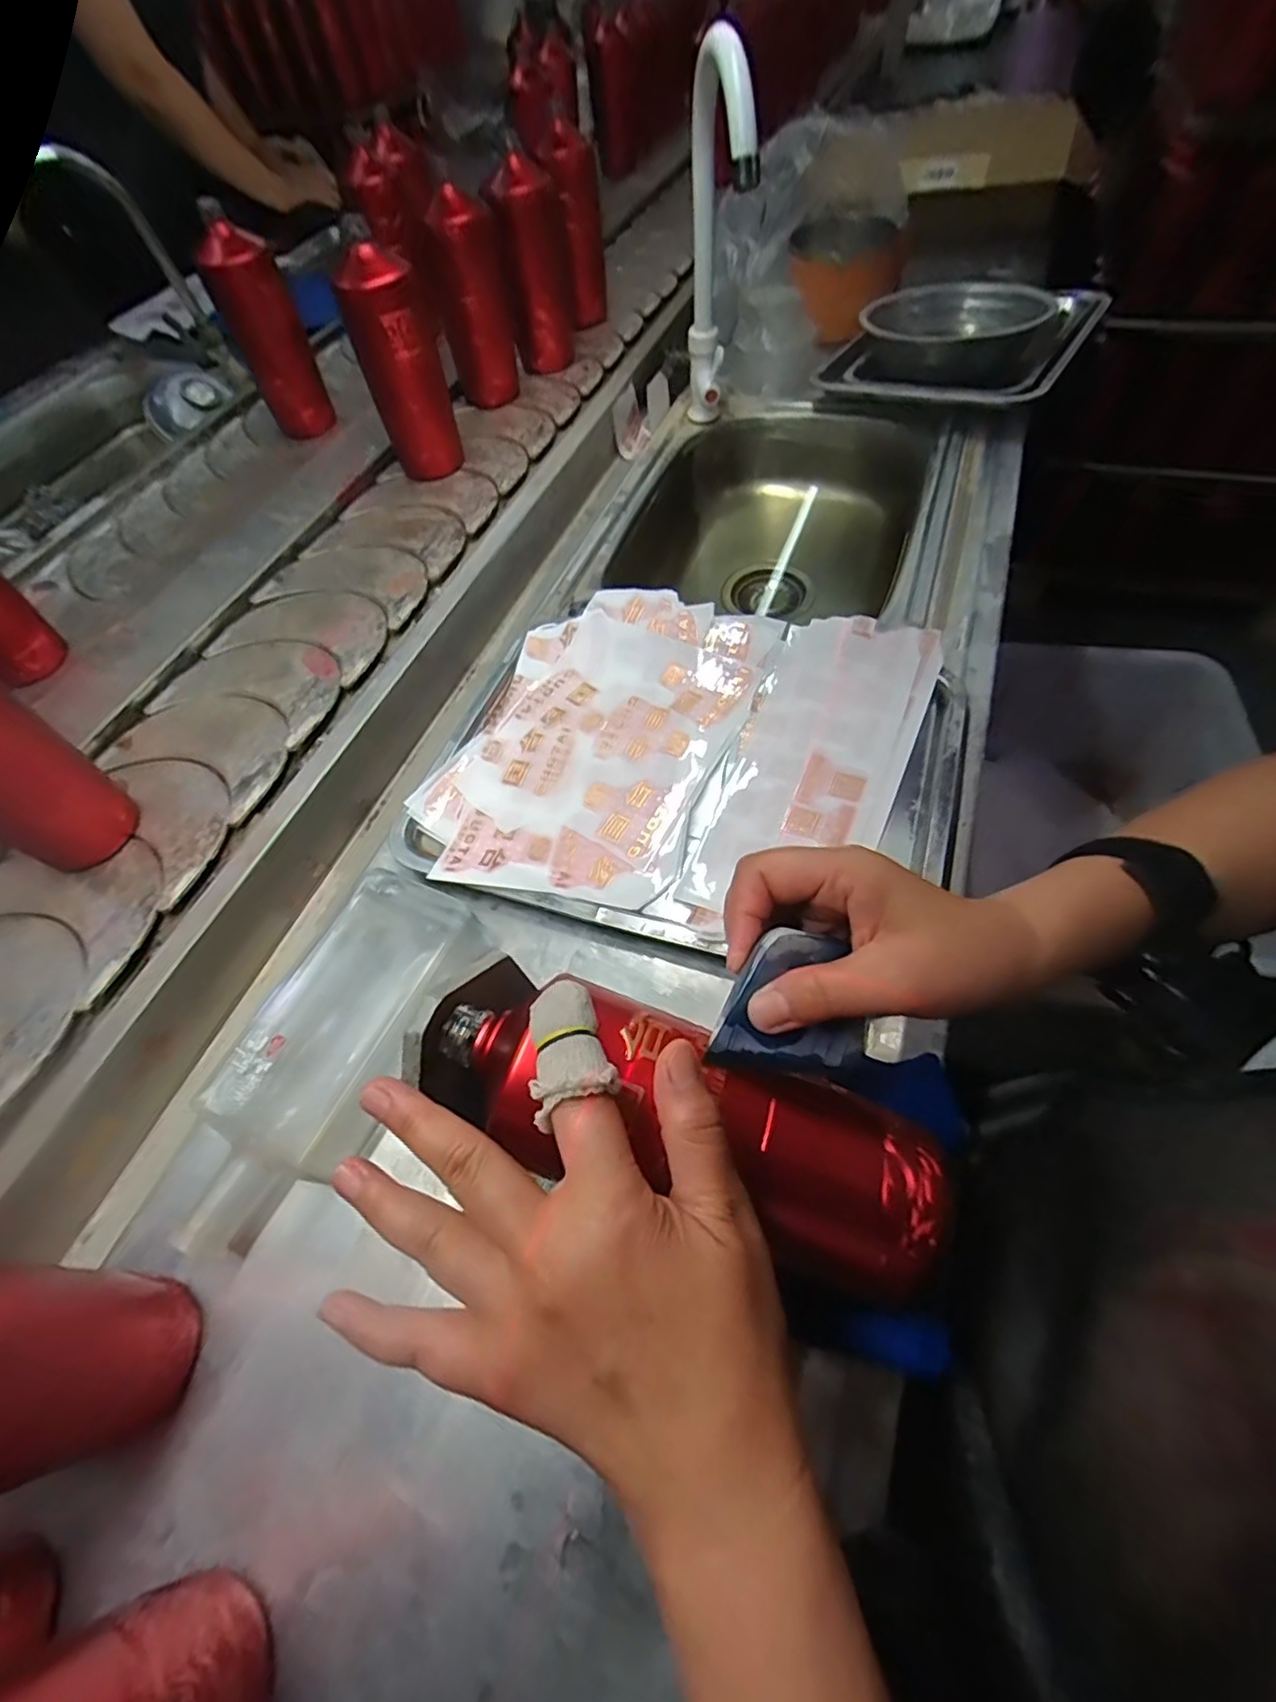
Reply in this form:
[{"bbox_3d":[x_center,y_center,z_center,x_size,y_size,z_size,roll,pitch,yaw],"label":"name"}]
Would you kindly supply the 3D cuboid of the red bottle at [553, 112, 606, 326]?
[{"bbox_3d":[-0.071,-0.803,0.843,0.055,0.183,0.060,-1,59,3],"label":"red bottle"}]

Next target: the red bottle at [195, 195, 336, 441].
[{"bbox_3d":[-0.438,-0.616,0.763,0.068,0.192,0.061,16,61,13],"label":"red bottle"}]

